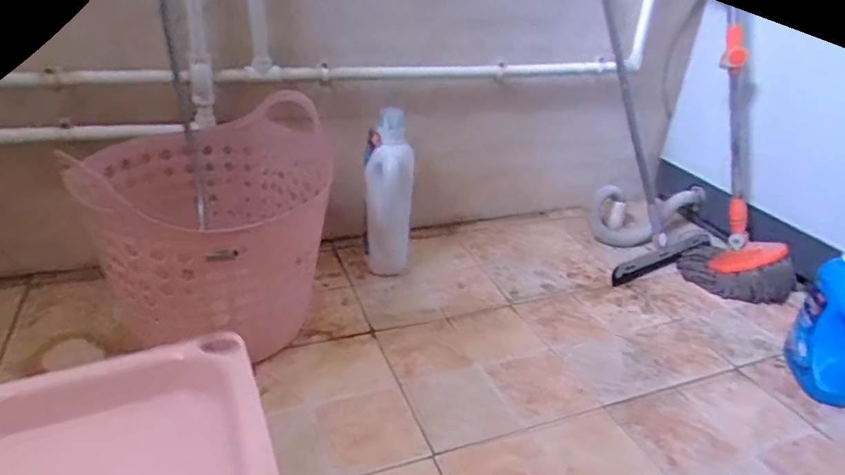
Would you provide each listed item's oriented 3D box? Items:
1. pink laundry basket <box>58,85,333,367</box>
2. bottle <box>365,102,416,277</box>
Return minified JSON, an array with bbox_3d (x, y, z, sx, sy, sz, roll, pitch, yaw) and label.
[{"bbox_3d":[-0.336,-0.014,0.908,0.356,0.323,0.353,-4,28,-15],"label":"pink laundry basket"},{"bbox_3d":[-0.072,-0.082,1.129,0.100,0.340,0.097,3,27,-2],"label":"bottle"}]

